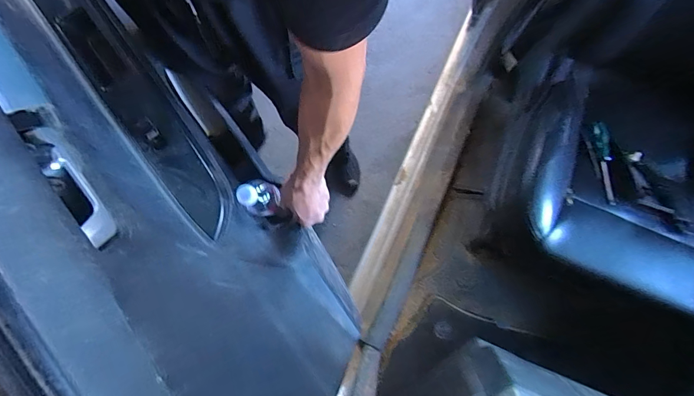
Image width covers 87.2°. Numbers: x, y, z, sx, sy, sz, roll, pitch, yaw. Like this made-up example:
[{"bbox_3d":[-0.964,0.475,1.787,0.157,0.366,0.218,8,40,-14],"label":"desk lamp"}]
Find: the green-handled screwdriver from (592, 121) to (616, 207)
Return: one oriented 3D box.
[{"bbox_3d":[0.513,-0.071,0.724,0.029,0.019,0.171,1,80,-1],"label":"green-handled screwdriver"}]

